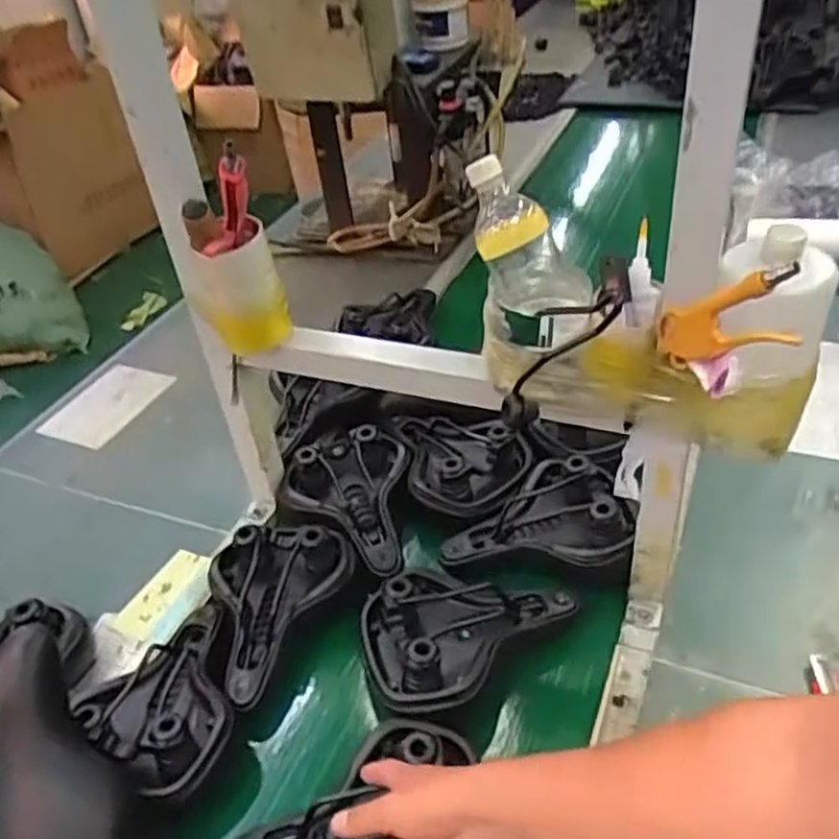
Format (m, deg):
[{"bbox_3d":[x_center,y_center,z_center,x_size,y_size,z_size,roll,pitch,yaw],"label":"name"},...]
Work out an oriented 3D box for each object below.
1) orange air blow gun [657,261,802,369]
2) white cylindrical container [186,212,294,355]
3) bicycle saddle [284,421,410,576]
[{"bbox_3d":[0.262,-0.078,0.646,0.070,0.137,0.022,49,53,-5],"label":"orange air blow gun"},{"bbox_3d":[-0.207,-0.151,0.894,0.099,0.128,0.082,-19,40,-14],"label":"white cylindrical container"},{"bbox_3d":[-0.089,0.102,1.053,0.178,0.068,0.243,-13,39,-7],"label":"bicycle saddle"}]

